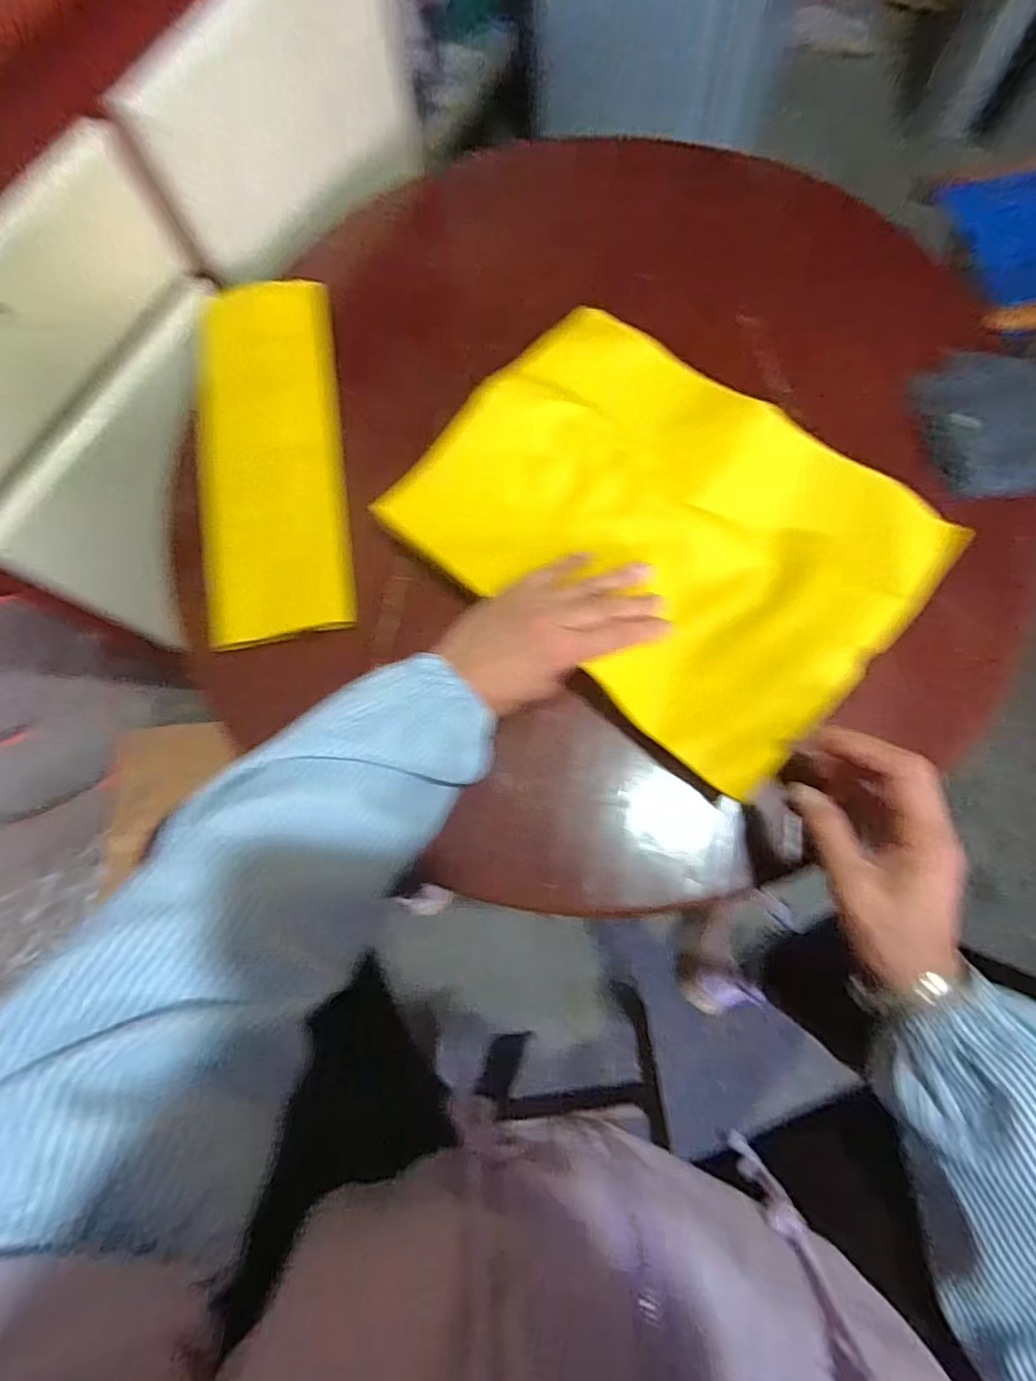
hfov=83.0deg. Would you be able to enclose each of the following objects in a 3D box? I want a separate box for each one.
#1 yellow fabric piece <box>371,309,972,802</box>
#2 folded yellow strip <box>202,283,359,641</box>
[{"bbox_3d":[0.105,-0.124,0.441,0.347,0.044,0.251,40,80,10],"label":"yellow fabric piece"},{"bbox_3d":[-0.215,-0.207,0.509,0.122,0.022,0.331,-8,76,0],"label":"folded yellow strip"}]

